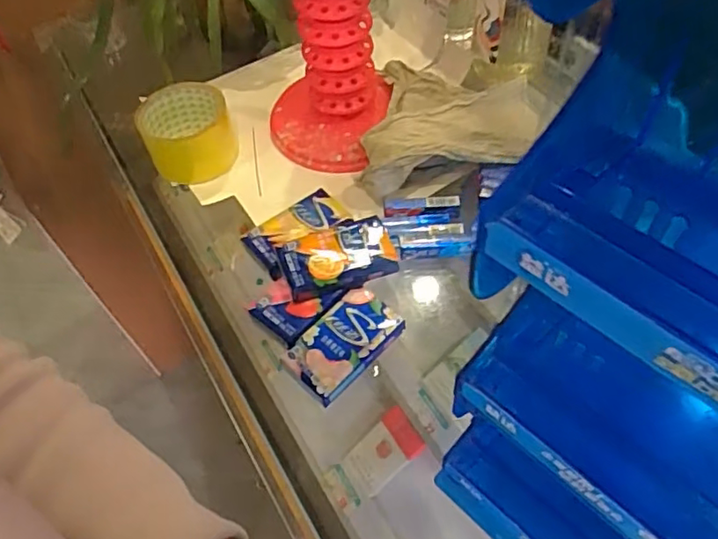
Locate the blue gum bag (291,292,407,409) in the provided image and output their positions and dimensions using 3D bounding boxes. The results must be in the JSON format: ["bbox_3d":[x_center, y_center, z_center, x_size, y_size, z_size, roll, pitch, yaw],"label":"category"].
[{"bbox_3d":[-0.011,0.059,0.472,0.090,0.021,0.052,-40,61,-21],"label":"blue gum bag"}]

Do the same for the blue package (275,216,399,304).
[{"bbox_3d":[-0.018,-0.010,0.501,0.093,0.030,0.056,-17,55,-7],"label":"blue package"}]

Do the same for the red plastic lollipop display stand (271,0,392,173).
[{"bbox_3d":[-0.037,-0.214,0.555,0.124,0.204,0.127,-5,55,2],"label":"red plastic lollipop display stand"}]

